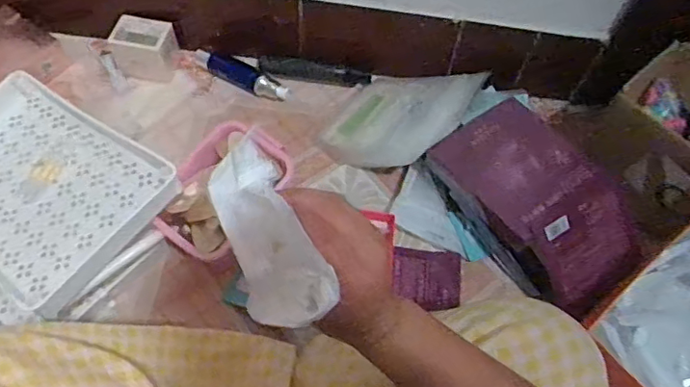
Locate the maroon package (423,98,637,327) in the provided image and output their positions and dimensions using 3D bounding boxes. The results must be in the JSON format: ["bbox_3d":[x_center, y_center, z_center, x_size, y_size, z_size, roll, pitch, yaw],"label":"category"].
[{"bbox_3d":[0.236,0.006,0.709,0.137,0.100,0.263,-33,68,-20],"label":"maroon package"}]

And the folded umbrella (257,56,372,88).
[{"bbox_3d":[-0.045,-0.181,0.857,0.165,0.023,0.024,7,61,0],"label":"folded umbrella"}]

